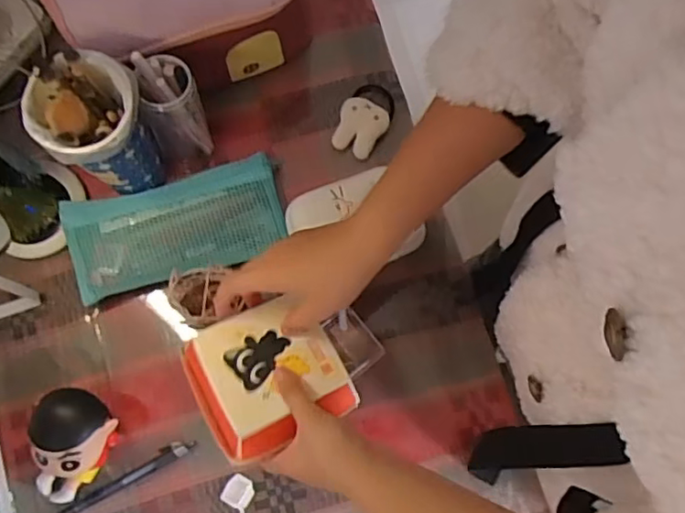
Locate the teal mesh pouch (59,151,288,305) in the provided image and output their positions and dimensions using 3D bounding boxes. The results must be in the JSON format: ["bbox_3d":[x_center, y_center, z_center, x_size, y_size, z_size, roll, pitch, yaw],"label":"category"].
[{"bbox_3d":[-0.164,-0.030,0.589,0.203,0.036,0.099,-15,76,-6],"label":"teal mesh pouch"}]

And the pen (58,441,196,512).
[{"bbox_3d":[-0.200,0.202,0.548,0.133,0.009,0.015,-26,78,-8],"label":"pen"}]

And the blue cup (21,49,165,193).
[{"bbox_3d":[-0.207,-0.107,0.520,0.086,0.138,0.085,1,75,-2],"label":"blue cup"}]

